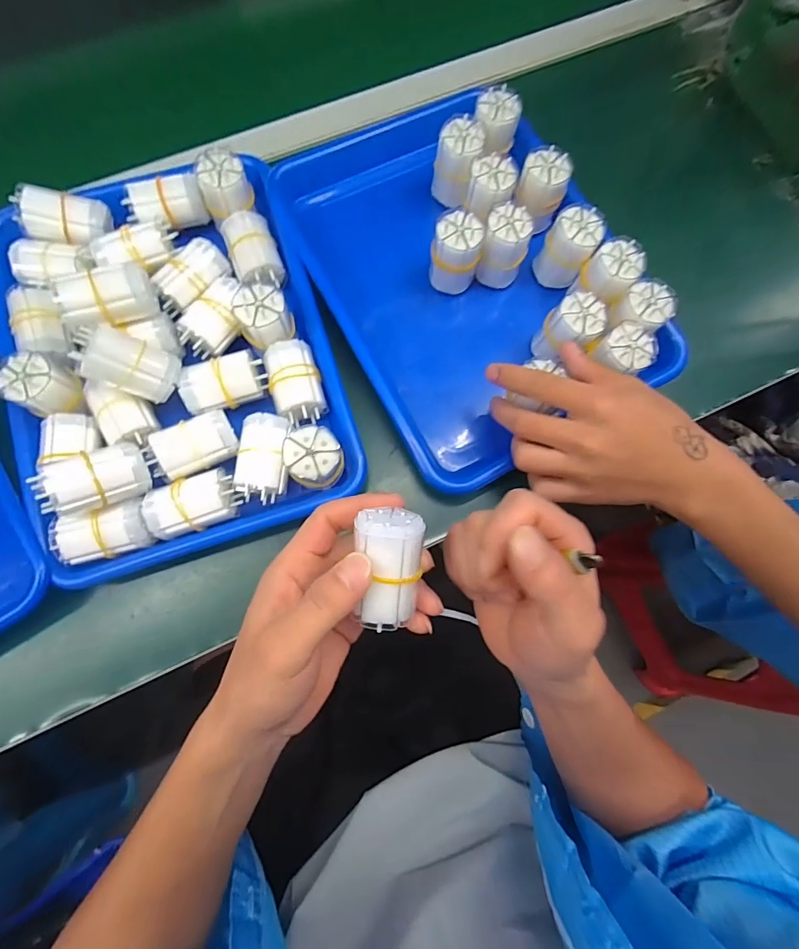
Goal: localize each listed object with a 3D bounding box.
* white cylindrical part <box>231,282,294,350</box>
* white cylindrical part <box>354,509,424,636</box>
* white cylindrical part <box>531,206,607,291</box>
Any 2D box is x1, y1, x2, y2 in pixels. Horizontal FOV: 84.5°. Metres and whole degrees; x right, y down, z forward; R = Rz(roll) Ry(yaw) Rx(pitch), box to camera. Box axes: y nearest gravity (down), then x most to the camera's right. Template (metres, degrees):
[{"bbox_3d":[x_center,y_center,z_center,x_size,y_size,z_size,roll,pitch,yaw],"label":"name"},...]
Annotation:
[{"bbox_3d":[-0.104,-0.121,0.339,0.038,0.037,0.033,4,76,0],"label":"white cylindrical part"},{"bbox_3d":[-0.005,0.054,0.242,0.034,0.028,0.064,2,95,0],"label":"white cylindrical part"},{"bbox_3d":[0.141,-0.188,0.374,0.038,0.064,0.033,33,78,7],"label":"white cylindrical part"}]

